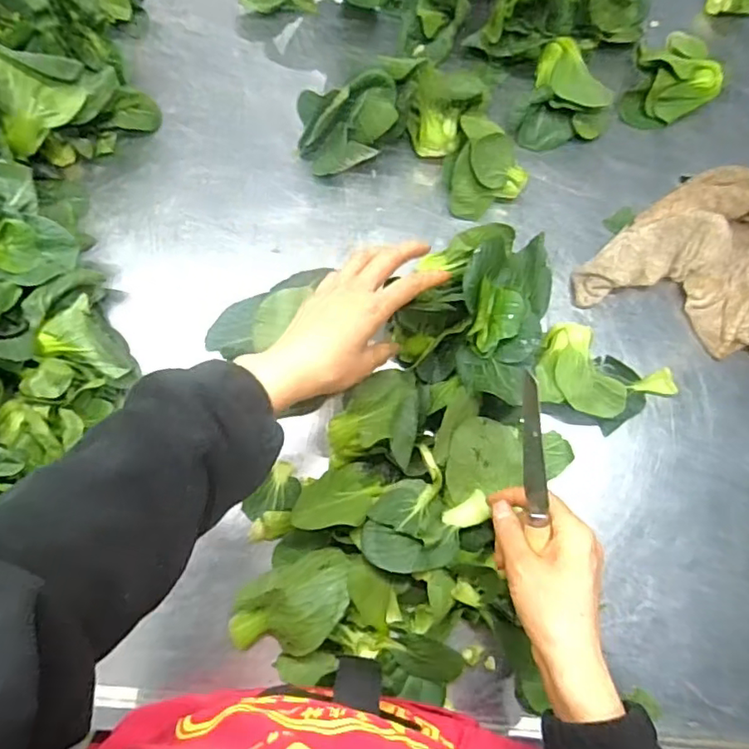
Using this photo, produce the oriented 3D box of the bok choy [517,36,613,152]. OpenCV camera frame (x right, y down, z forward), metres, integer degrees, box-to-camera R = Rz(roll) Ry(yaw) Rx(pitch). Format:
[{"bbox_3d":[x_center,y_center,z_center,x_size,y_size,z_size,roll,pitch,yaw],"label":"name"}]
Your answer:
[{"bbox_3d":[0.222,-0.315,0.663,0.103,0.045,0.113,16,76,2],"label":"bok choy"}]

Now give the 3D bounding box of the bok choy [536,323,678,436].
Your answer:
[{"bbox_3d":[0.229,0.011,0.579,0.145,0.042,0.088,21,76,4],"label":"bok choy"}]

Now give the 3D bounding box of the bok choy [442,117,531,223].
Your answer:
[{"bbox_3d":[0.121,-0.219,0.624,0.085,0.065,0.087,0,76,-2],"label":"bok choy"}]

